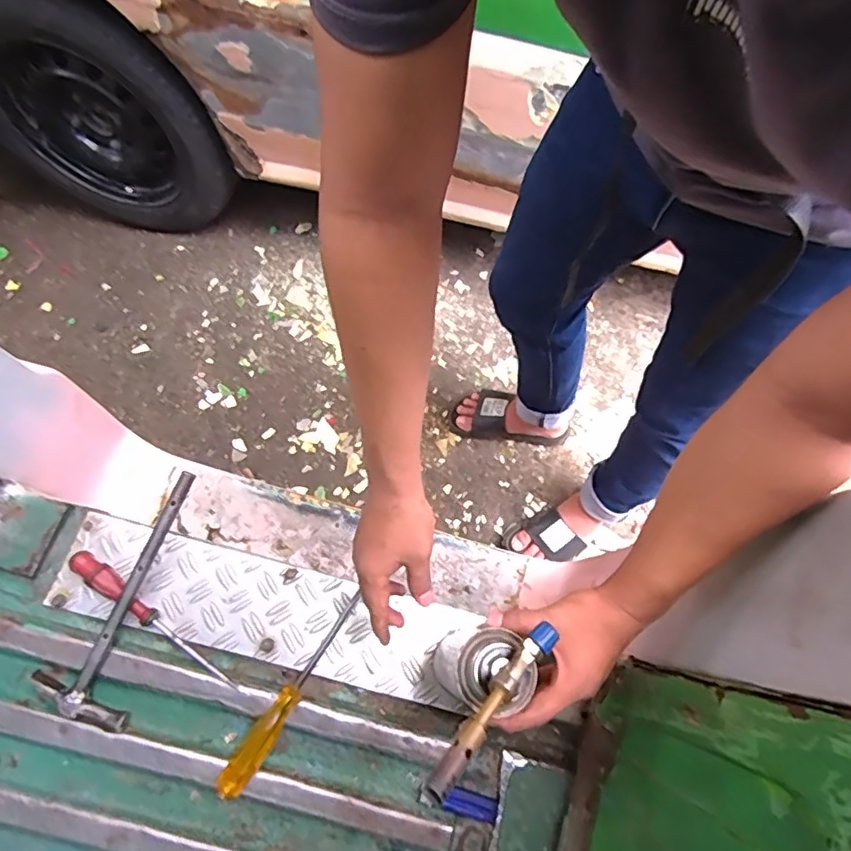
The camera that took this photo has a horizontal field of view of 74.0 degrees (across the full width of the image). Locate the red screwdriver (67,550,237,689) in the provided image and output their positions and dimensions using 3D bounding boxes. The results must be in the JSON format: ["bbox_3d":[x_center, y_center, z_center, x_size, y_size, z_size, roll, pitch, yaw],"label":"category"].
[{"bbox_3d":[-0.284,0.203,0.590,0.212,0.024,0.024,39,72,-2],"label":"red screwdriver"}]

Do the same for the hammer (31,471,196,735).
[{"bbox_3d":[-0.300,0.169,0.577,0.094,0.023,0.255,20,80,11],"label":"hammer"}]

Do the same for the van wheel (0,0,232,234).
[{"bbox_3d":[-0.710,-0.644,1.211,0.560,0.601,0.143,12,66,8],"label":"van wheel"}]

